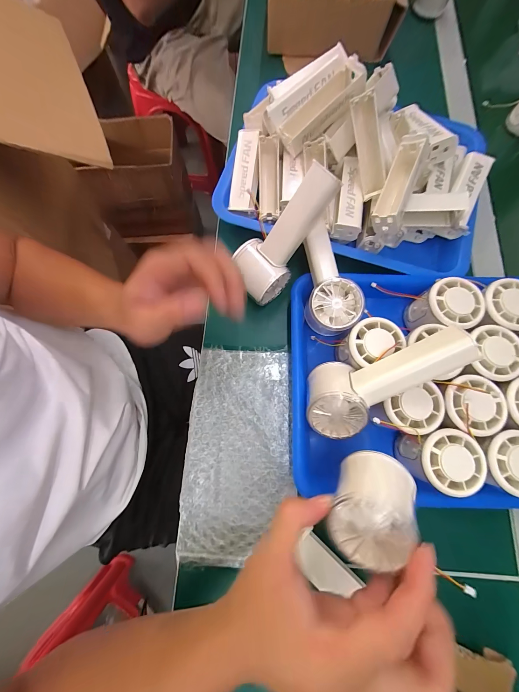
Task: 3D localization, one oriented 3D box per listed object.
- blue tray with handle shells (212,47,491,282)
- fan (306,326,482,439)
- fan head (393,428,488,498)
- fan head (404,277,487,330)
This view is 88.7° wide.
[{"bbox_3d":[0.121,-0.220,0.332,0.321,0.109,0.201,18,77,4],"label":"blue tray with handle shells"},{"bbox_3d":[0.111,0.034,0.242,0.151,0.048,0.073,-30,76,25],"label":"fan"},{"bbox_3d":[0.173,0.108,0.260,0.059,0.044,0.054,0,76,0],"label":"fan head"},{"bbox_3d":[0.206,-0.040,0.302,0.060,0.053,0.053,-17,77,-4],"label":"fan head"}]

